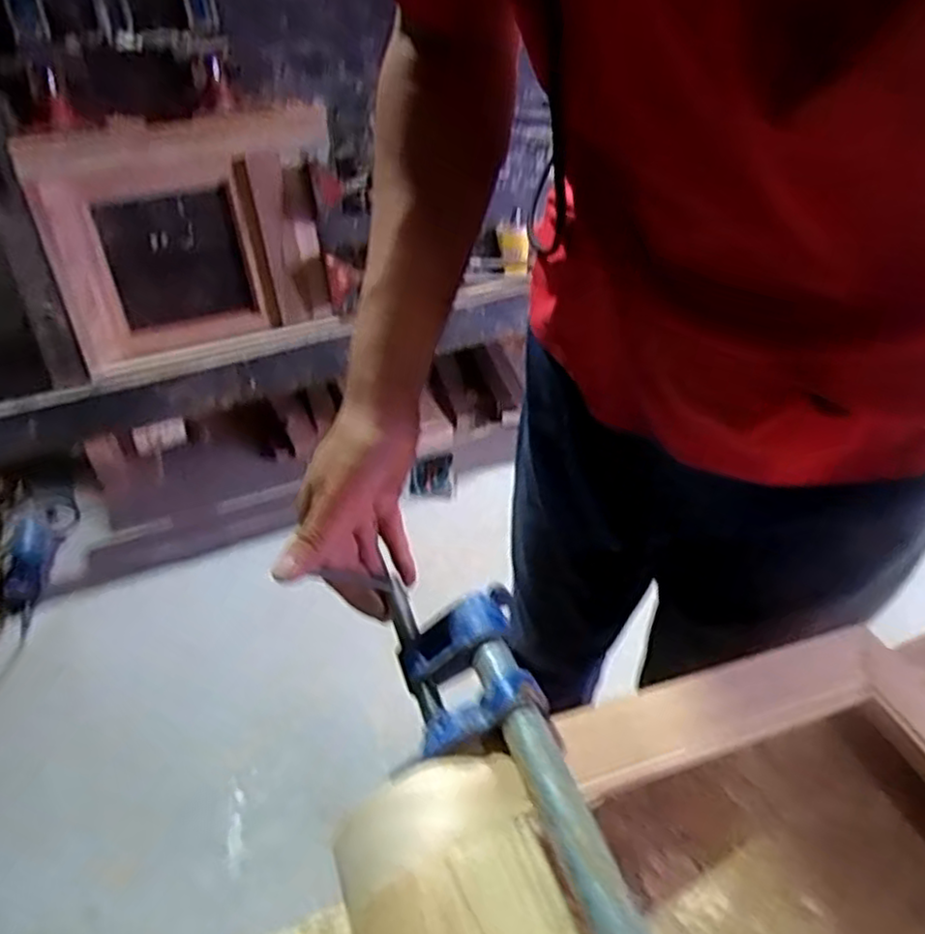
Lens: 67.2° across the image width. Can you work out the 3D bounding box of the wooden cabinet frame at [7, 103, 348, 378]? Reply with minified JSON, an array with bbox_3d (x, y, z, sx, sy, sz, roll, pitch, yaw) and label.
[{"bbox_3d":[-0.546,-0.480,1.472,0.583,0.463,0.158,-17,45,-19],"label":"wooden cabinet frame"}]

